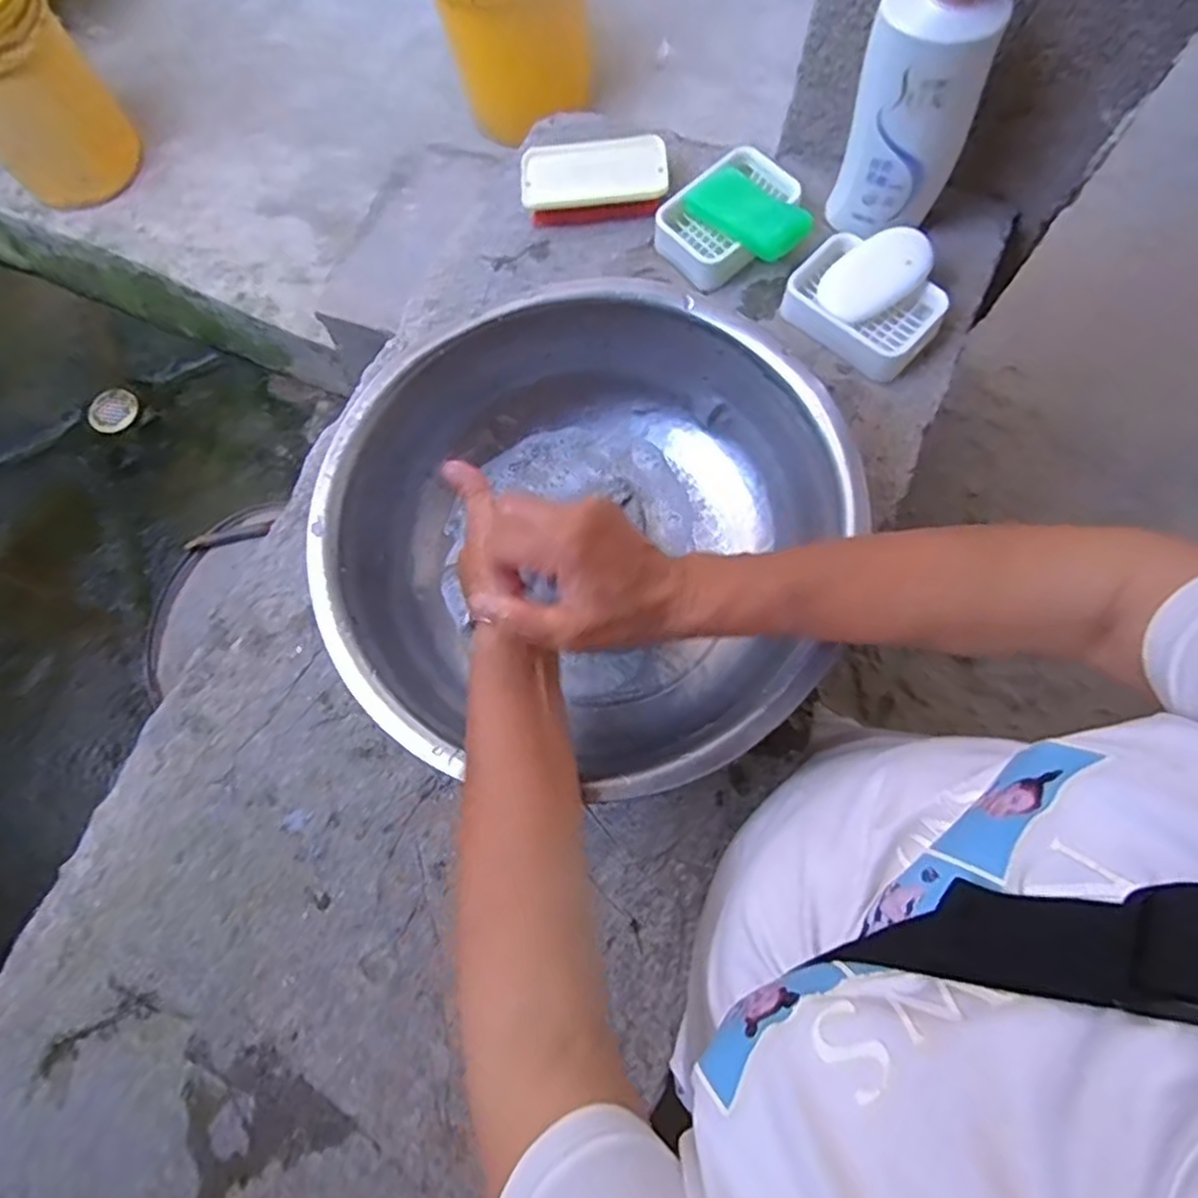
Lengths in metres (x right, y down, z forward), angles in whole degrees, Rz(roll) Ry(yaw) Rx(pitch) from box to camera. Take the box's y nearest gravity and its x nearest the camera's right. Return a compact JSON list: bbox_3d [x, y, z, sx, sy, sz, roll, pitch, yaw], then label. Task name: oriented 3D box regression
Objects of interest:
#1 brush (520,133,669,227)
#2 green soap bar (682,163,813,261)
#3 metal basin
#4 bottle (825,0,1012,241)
[{"bbox_3d":[-0.005,-0.380,0.629,0.130,0.027,0.068,1,75,2],"label":"brush"},{"bbox_3d":[0.126,-0.322,0.579,0.045,0.022,0.108,-40,65,-8],"label":"green soap bar"},{"bbox_3d":[-0.012,-0.042,0.505,0.338,0.124,0.330,-1,75,2],"label":"metal basin"},{"bbox_3d":[0.233,-0.368,0.491,0.091,0.235,0.049,29,78,9],"label":"bottle"}]

